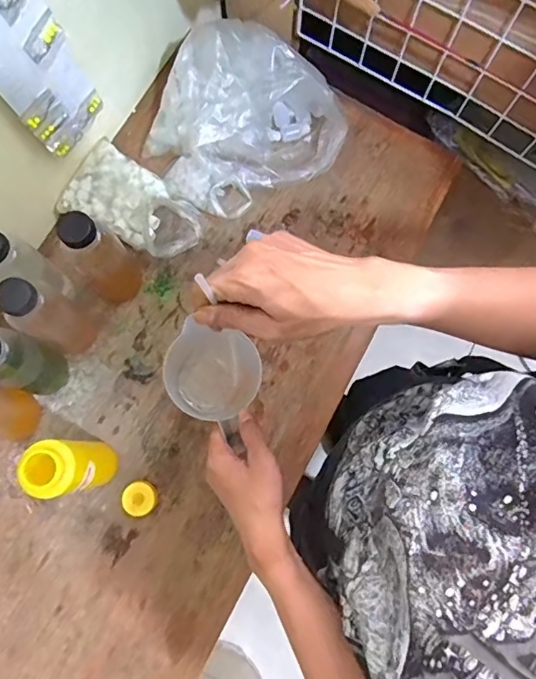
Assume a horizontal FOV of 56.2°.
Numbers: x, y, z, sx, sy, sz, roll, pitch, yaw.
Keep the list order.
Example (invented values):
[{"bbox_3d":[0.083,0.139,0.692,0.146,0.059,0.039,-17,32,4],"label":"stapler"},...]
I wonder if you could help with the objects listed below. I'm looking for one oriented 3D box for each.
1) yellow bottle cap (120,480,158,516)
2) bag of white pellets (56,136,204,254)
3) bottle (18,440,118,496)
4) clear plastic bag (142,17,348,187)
[{"bbox_3d":[-0.170,0.212,0.668,0.043,0.011,0.044,0,78,-1],"label":"yellow bottle cap"},{"bbox_3d":[-0.199,-0.198,0.731,0.195,0.050,0.115,32,79,6],"label":"bag of white pellets"},{"bbox_3d":[-0.223,0.148,0.591,0.050,0.186,0.054,0,78,-1],"label":"bottle"},{"bbox_3d":[-0.034,-0.320,0.718,0.230,0.136,0.207,-32,80,-7],"label":"clear plastic bag"}]

